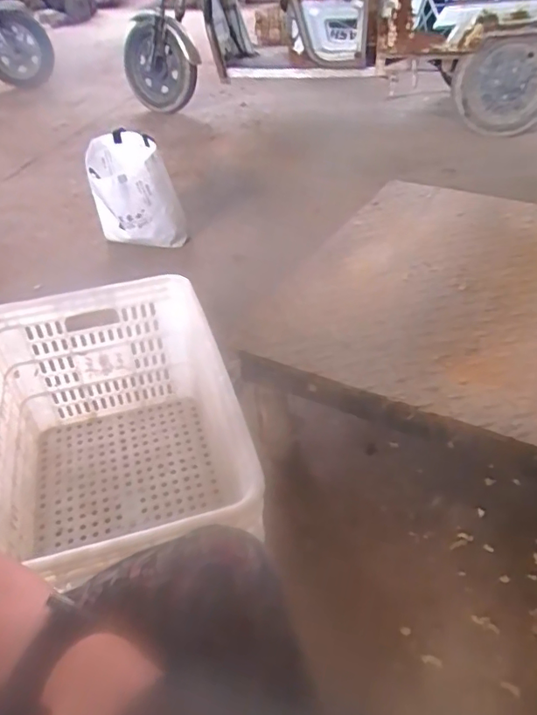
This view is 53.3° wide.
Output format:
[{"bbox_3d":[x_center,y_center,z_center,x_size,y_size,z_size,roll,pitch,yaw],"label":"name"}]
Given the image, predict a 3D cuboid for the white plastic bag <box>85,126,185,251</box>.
[{"bbox_3d":[-0.399,-0.490,1.612,0.247,0.288,0.230,-12,38,-11],"label":"white plastic bag"}]

